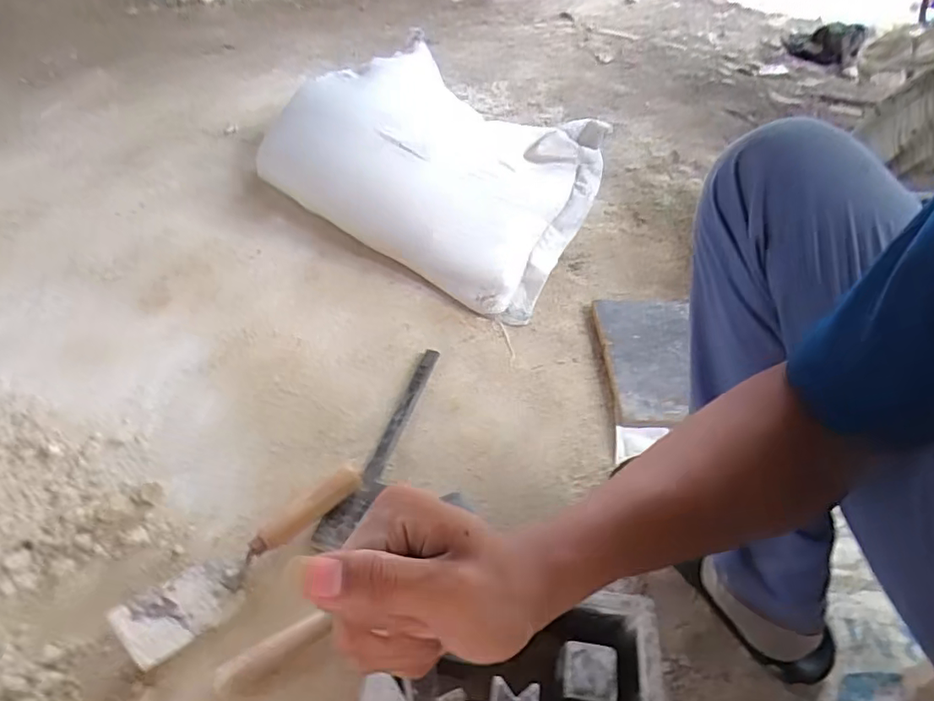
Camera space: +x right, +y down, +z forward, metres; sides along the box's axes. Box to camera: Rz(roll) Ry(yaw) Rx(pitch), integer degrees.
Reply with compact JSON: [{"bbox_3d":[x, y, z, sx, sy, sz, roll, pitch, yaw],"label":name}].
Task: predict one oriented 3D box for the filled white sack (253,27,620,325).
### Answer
[{"bbox_3d":[-0.012,-0.402,1.045,0.592,0.244,0.556,31,53,23],"label":"filled white sack"}]

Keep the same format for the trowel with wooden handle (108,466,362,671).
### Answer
[{"bbox_3d":[-0.231,0.210,0.582,0.066,0.054,0.259,32,54,24],"label":"trowel with wooden handle"}]

